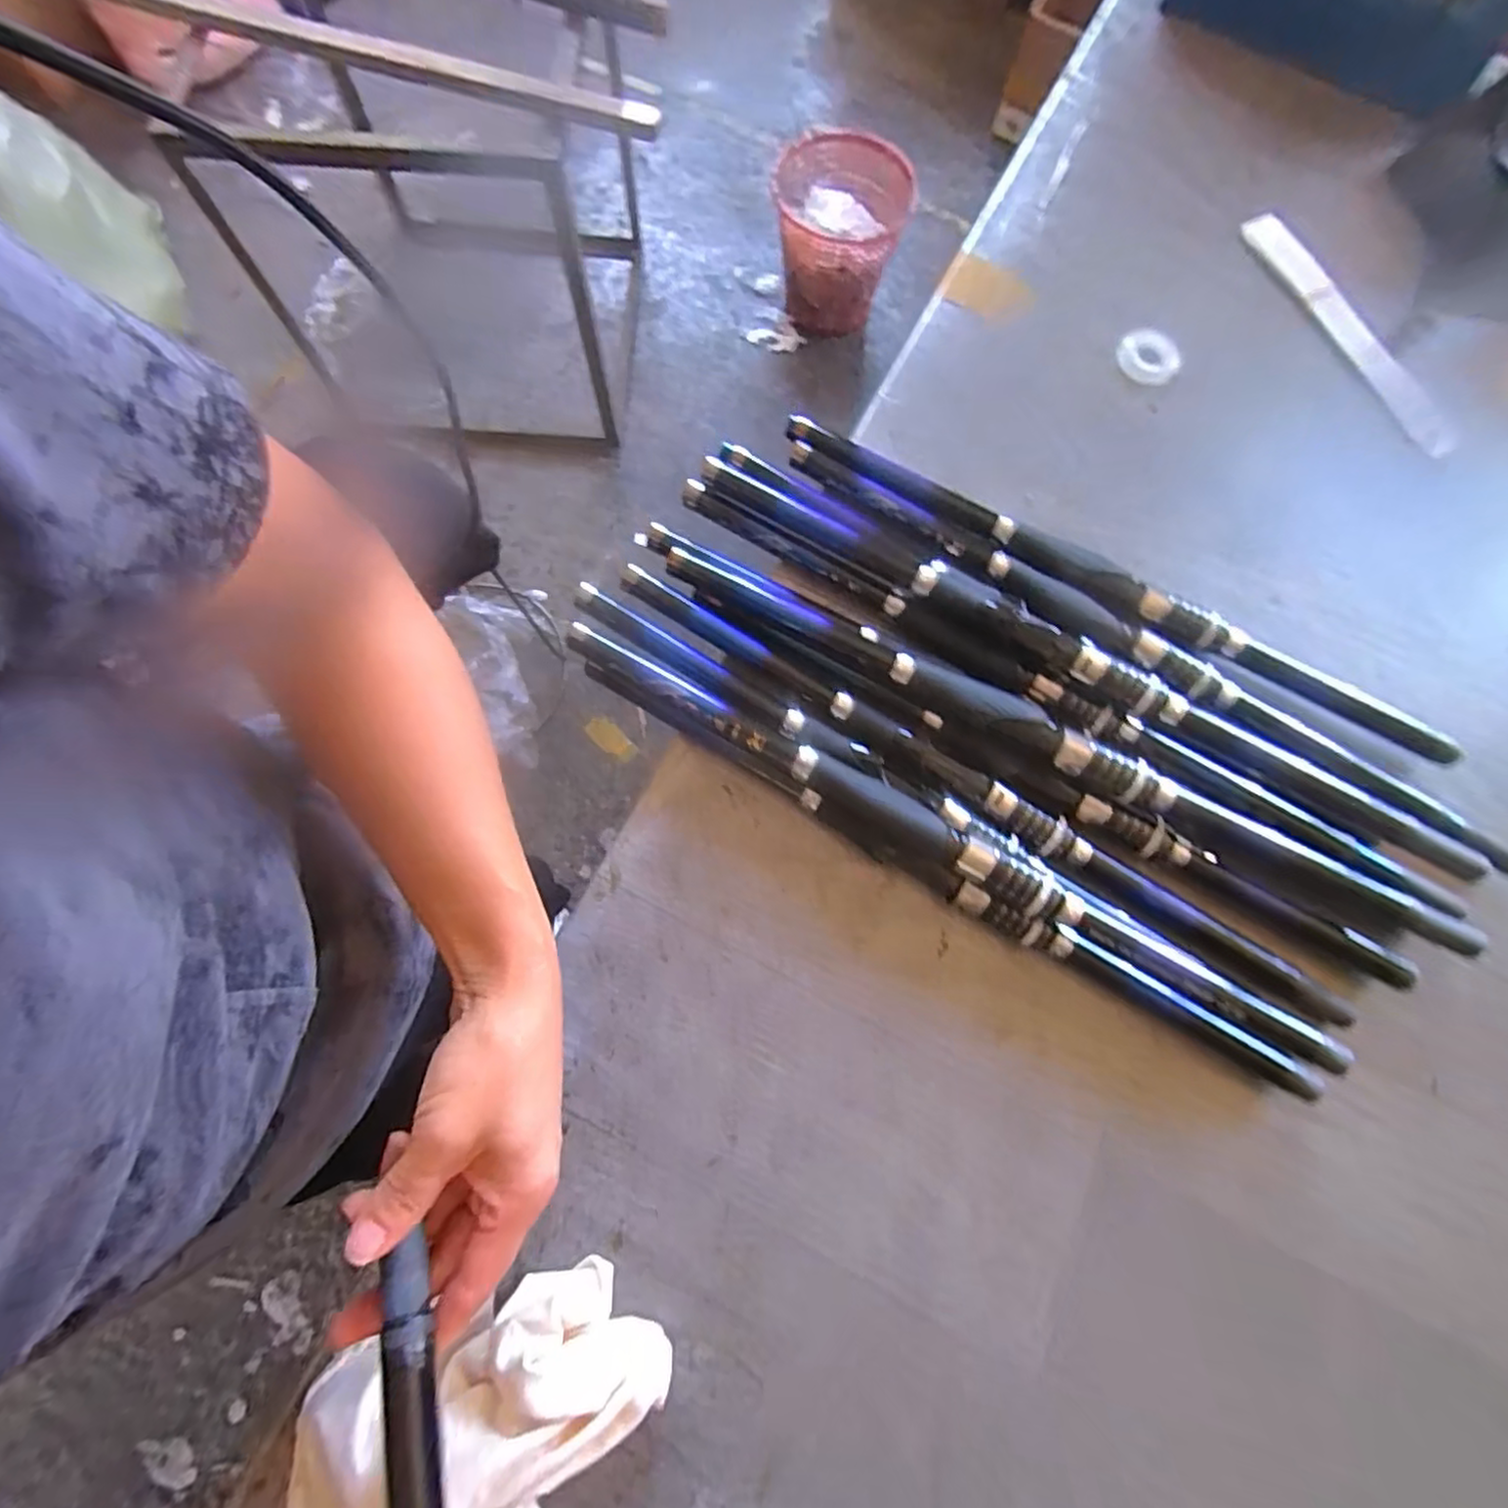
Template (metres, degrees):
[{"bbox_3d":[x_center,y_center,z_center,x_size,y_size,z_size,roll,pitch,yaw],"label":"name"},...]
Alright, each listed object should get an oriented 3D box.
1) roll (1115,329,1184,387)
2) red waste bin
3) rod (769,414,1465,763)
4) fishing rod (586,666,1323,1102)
[{"bbox_3d":[0.330,-0.333,0.569,0.052,0.011,0.051,0,75,-2],"label":"roll"},{"bbox_3d":[0.169,-1.095,1.446,0.280,0.241,0.258,0,75,-2],"label":"red waste bin"},{"bbox_3d":[0.253,-0.125,0.502,0.504,0.027,0.034,29,76,6],"label":"rod"},{"bbox_3d":[0.112,0.073,0.436,0.510,0.033,0.023,30,76,6],"label":"fishing rod"}]

